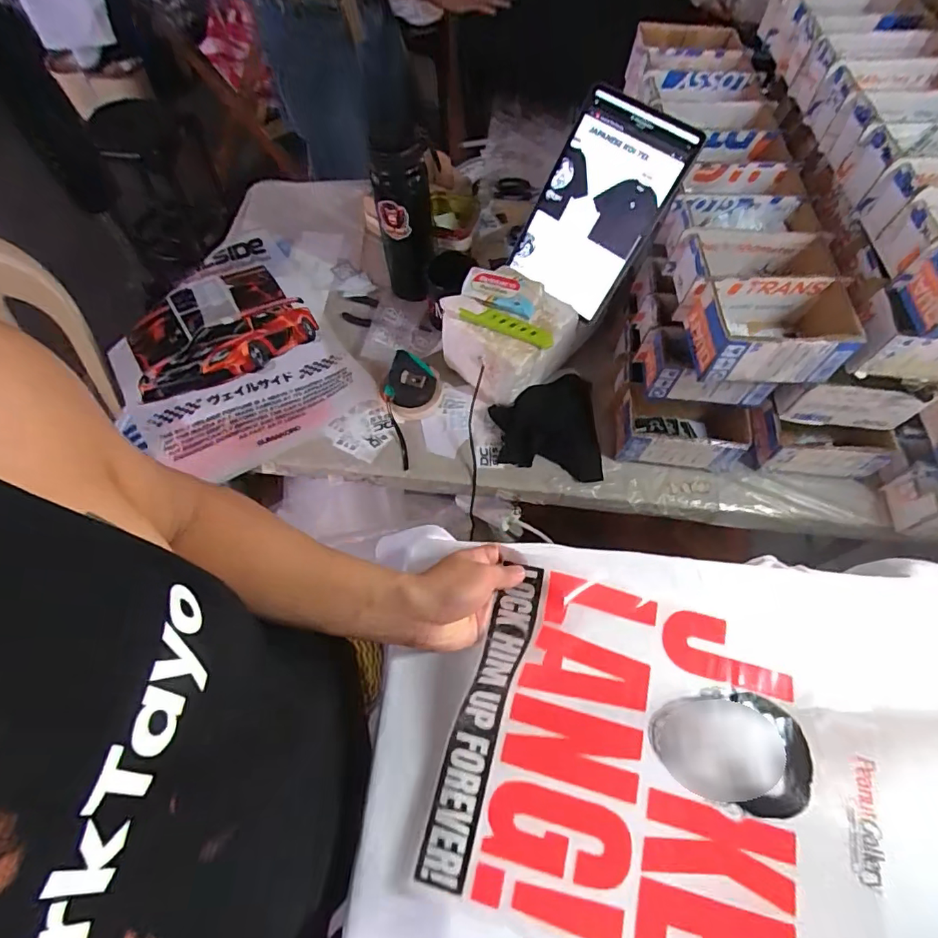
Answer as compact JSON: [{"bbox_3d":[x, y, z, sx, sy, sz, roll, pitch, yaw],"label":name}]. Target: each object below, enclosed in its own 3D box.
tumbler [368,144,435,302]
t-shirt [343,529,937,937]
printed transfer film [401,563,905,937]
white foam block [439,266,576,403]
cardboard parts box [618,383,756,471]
[{"bbox_3d":[-0.094,-0.358,0.762,0.075,0.222,0.074,1,63,-1],"label":"tumbler"},{"bbox_3d":[0.202,0.270,0.444,0.605,0.042,0.411,5,63,1],"label":"t-shirt"},{"bbox_3d":[0.168,0.248,0.441,0.367,0.030,0.286,13,64,5],"label":"printed transfer film"},{"bbox_3d":[0.053,-0.196,0.753,0.155,0.114,0.143,38,68,16],"label":"white foam block"},{"bbox_3d":[0.301,-0.059,0.711,0.180,0.059,0.092,6,63,1],"label":"cardboard parts box"}]

